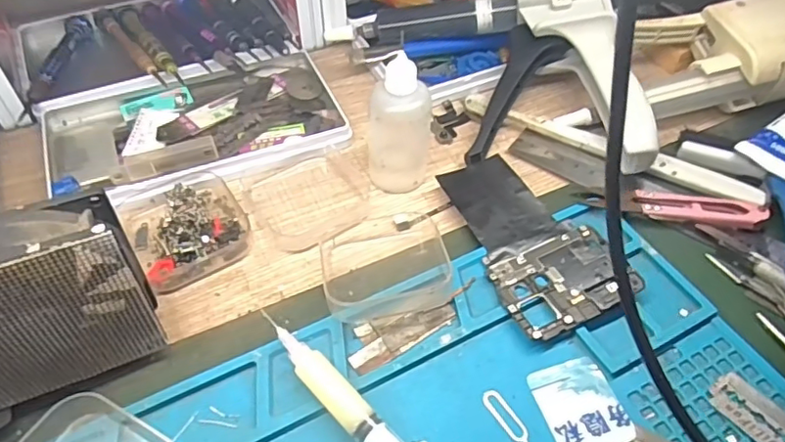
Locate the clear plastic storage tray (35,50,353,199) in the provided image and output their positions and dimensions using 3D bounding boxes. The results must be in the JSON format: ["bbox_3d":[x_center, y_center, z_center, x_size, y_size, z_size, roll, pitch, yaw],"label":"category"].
[{"bbox_3d":[-0.125,-0.065,0.363,0.176,0.020,0.105,-15,52,-13],"label":"clear plastic storage tray"}]

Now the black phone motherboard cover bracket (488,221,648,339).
[{"bbox_3d":[0.085,0.030,0.290,0.067,0.006,0.048,-20,53,-17],"label":"black phone motherboard cover bracket"}]

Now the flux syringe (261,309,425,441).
[{"bbox_3d":[-0.008,0.089,0.237,0.018,0.015,0.138,-35,59,-26],"label":"flux syringe"}]

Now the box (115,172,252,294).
[{"bbox_3d":[-0.111,0.001,0.311,0.058,0.019,0.062,-26,55,-21],"label":"box"}]

